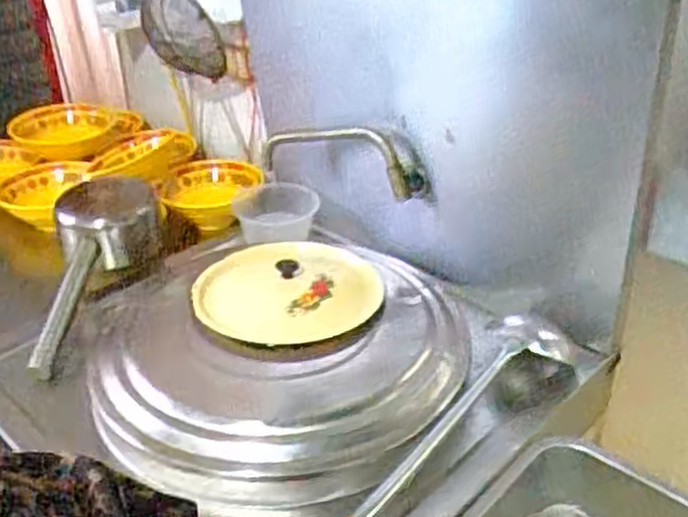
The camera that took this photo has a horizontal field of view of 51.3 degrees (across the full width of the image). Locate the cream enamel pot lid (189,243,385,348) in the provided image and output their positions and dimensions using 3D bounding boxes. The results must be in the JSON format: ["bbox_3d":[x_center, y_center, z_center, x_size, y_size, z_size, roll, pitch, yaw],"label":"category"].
[{"bbox_3d":[-0.074,0.035,0.952,0.240,0.029,0.219,0,37,0],"label":"cream enamel pot lid"}]

